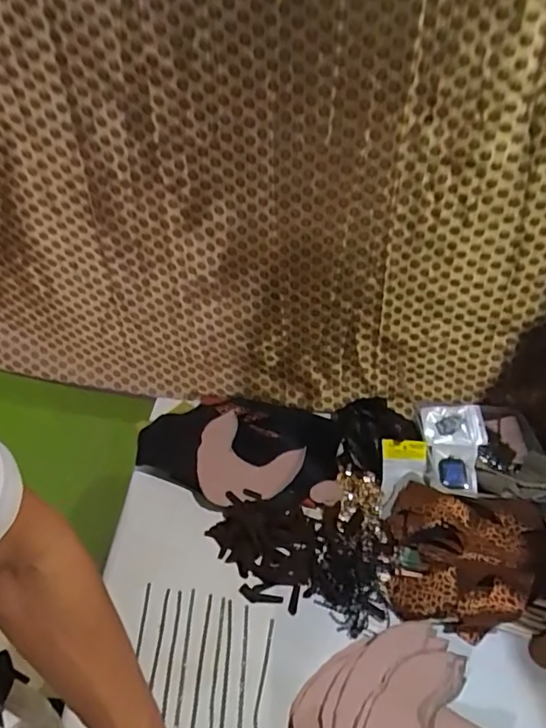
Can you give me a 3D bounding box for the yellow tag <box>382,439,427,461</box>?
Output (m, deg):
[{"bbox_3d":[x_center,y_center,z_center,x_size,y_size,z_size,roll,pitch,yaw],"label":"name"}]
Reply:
[{"bbox_3d":[0.203,0.133,0.811,0.075,0.004,0.030,5,80,-16],"label":"yellow tag"}]

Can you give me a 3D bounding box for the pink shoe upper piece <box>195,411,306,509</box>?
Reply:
[{"bbox_3d":[-0.054,0.152,0.824,0.160,0.029,0.156,27,42,23],"label":"pink shoe upper piece"}]

